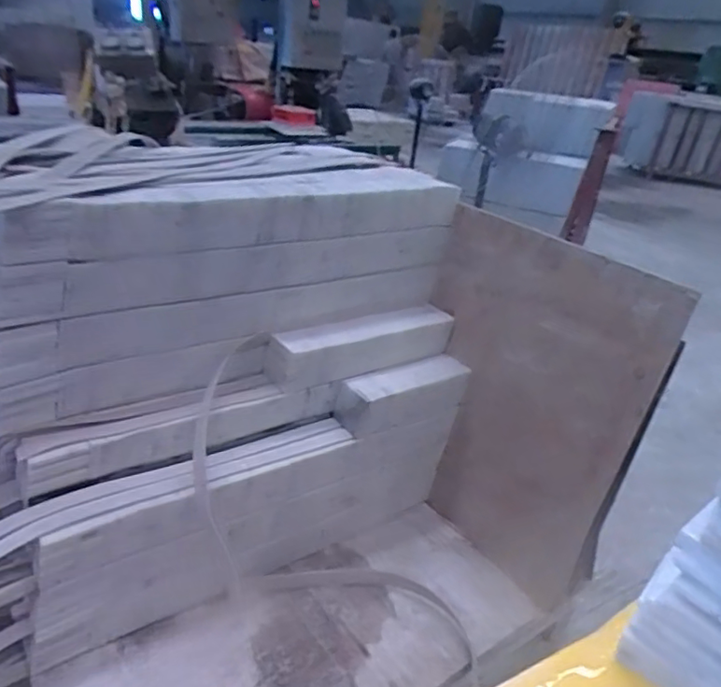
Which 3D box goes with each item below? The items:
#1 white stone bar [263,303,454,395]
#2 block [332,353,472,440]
[{"bbox_3d":[0.015,0.006,1.439,0.517,0.112,0.101,-11,33,-31],"label":"white stone bar"},{"bbox_3d":[0.105,0.124,1.431,0.356,0.098,0.116,-12,33,-32],"label":"block"}]

